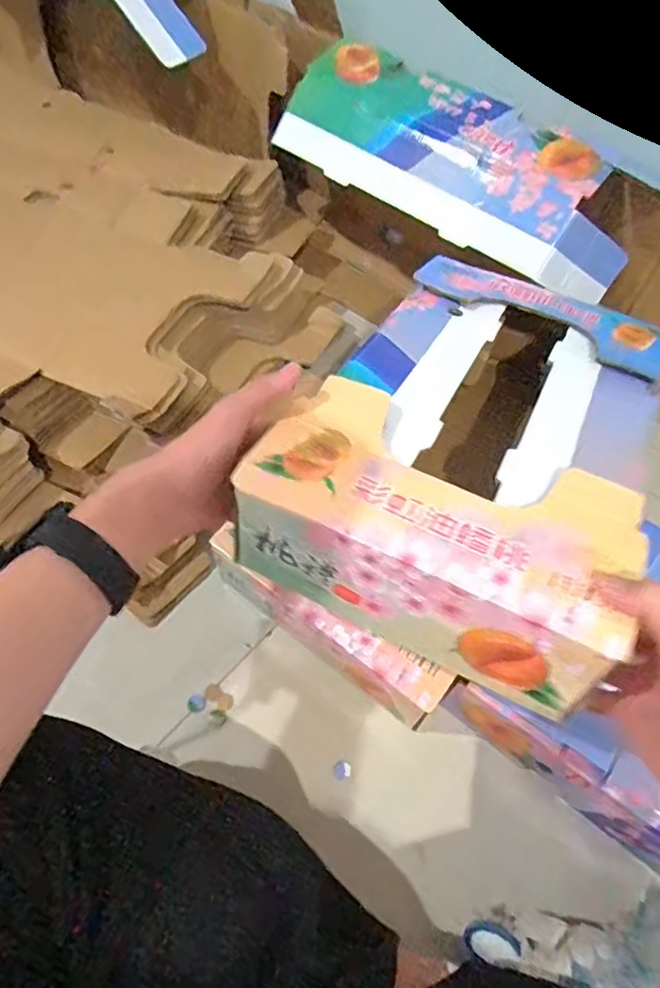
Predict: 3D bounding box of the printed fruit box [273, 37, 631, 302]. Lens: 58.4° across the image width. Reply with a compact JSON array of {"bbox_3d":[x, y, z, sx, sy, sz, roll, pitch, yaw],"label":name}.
[{"bbox_3d":[0.149,-0.398,0.722,0.462,0.090,0.169,35,97,18],"label":"printed fruit box"}]

